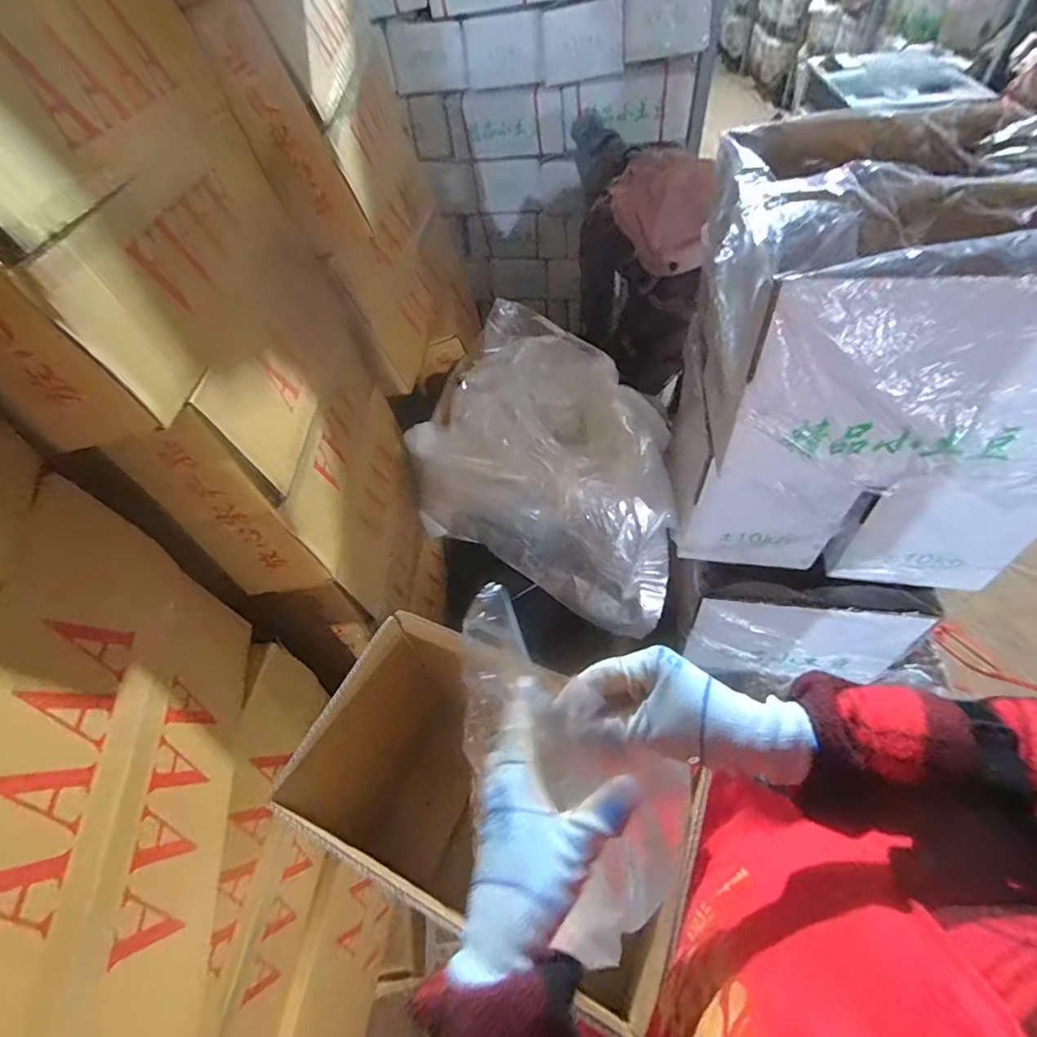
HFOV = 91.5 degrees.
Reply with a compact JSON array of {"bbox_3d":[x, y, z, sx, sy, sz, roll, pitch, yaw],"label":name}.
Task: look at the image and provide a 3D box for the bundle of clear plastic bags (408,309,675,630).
[{"bbox_3d":[0.094,-0.104,1.073,0.515,0.445,0.345,17,55,19],"label":"bundle of clear plastic bags"}]

